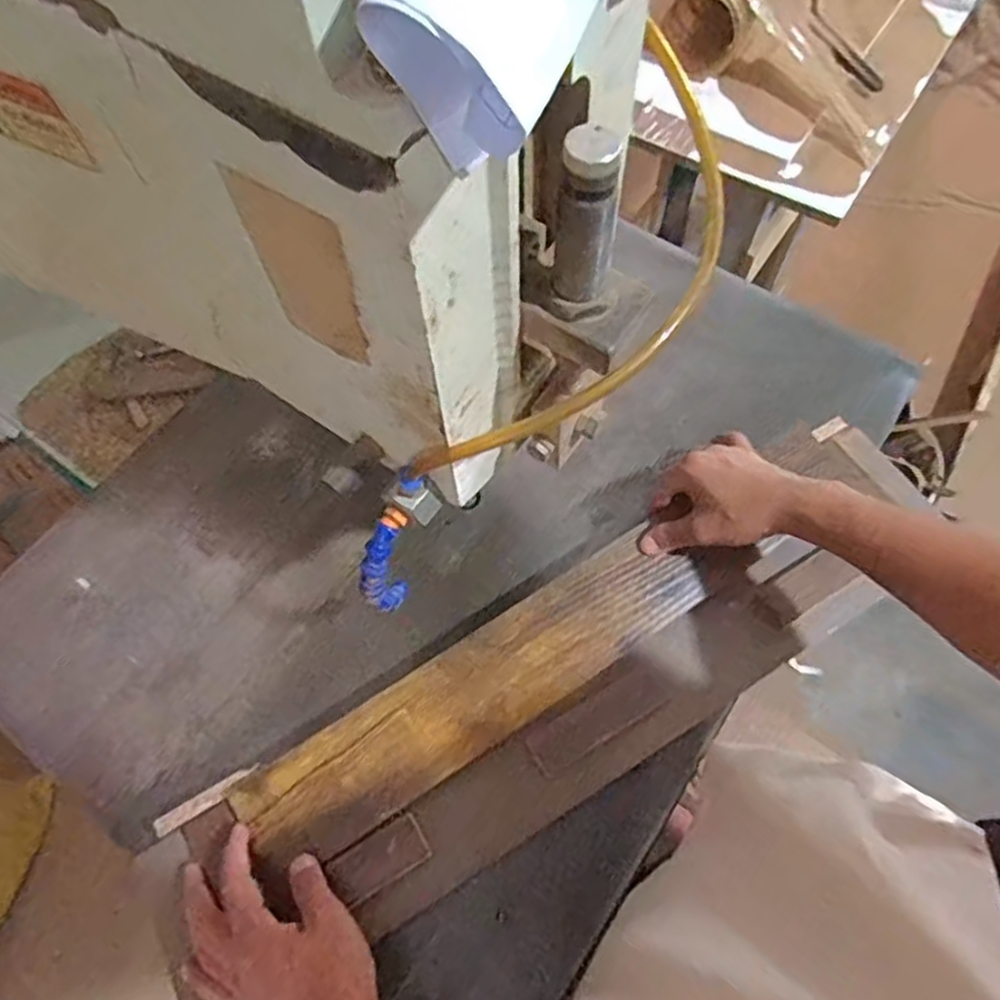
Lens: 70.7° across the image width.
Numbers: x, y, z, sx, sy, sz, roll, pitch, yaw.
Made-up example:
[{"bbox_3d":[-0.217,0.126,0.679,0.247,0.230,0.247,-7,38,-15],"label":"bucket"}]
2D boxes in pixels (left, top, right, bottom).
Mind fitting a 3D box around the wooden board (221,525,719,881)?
[{"bbox_3d":[-0.012,0.144,0.546,0.380,0.019,0.078,-30,68,-12],"label":"wooden board"}]

